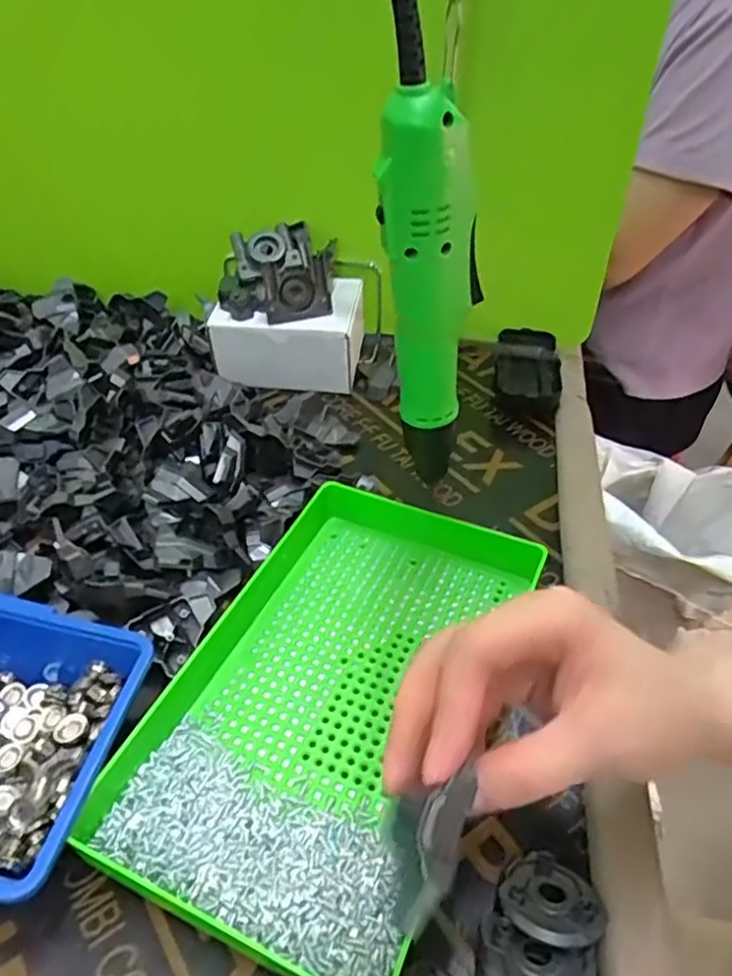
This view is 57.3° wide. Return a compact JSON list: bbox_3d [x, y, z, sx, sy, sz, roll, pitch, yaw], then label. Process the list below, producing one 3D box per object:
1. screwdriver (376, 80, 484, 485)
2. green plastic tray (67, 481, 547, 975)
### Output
[{"bbox_3d":[0.031,-0.087,0.336,0.041,0.197,0.030,-24,47,-25],"label":"screwdriver"},{"bbox_3d":[-0.019,0.095,0.341,0.151,0.030,0.238,15,43,16],"label":"green plastic tray"}]

